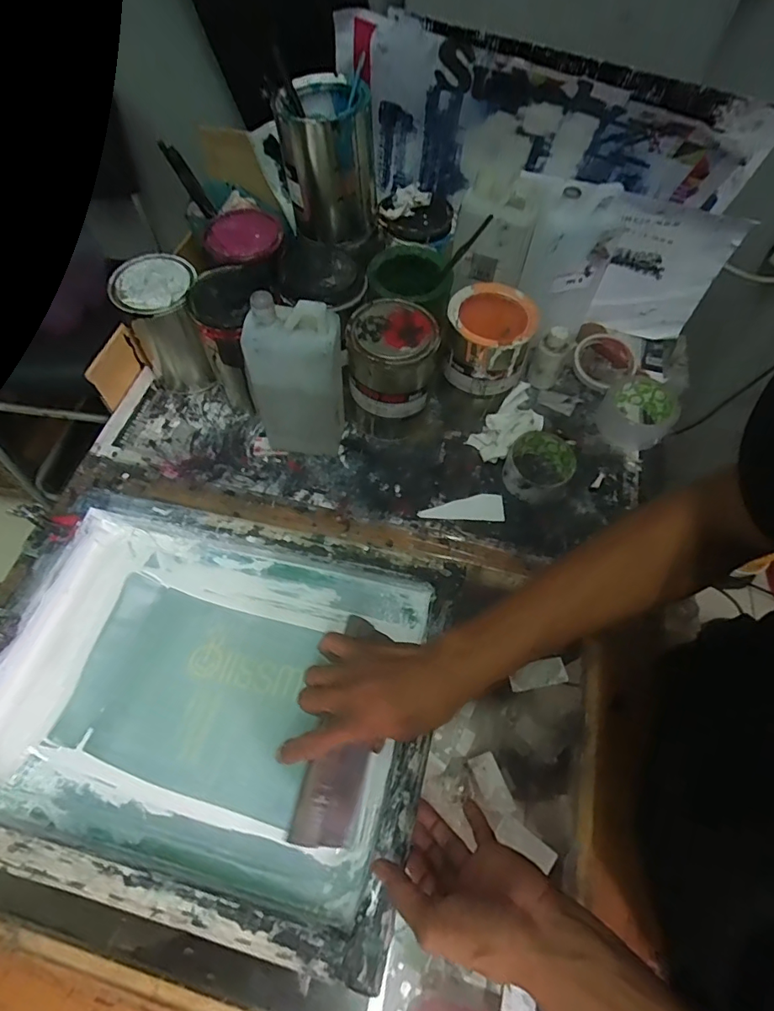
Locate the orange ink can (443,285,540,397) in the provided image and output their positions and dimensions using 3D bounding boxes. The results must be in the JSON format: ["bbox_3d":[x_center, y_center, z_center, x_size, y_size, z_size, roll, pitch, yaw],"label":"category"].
[{"bbox_3d":[0.129,-0.213,0.630,0.101,0.082,0.108,1,62,-2],"label":"orange ink can"}]

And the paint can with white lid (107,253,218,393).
[{"bbox_3d":[-0.289,-0.244,0.665,0.098,0.153,0.101,1,62,-2],"label":"paint can with white lid"}]

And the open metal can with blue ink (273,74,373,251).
[{"bbox_3d":[-0.072,-0.418,0.603,0.100,0.140,0.099,-1,61,1],"label":"open metal can with blue ink"}]

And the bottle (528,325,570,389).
[{"bbox_3d":[0.221,-0.201,0.673,0.038,0.083,0.030,20,63,8],"label":"bottle"}]

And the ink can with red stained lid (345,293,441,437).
[{"bbox_3d":[0.005,-0.168,0.634,0.110,0.147,0.106,2,62,0],"label":"ink can with red stained lid"}]

